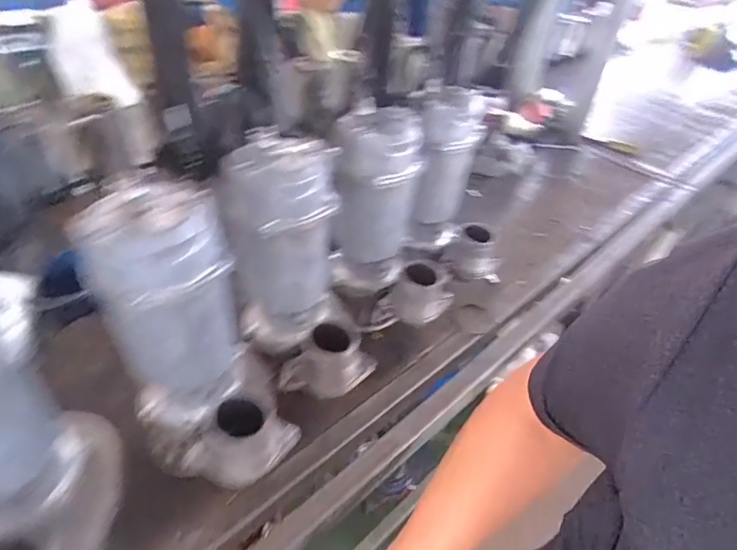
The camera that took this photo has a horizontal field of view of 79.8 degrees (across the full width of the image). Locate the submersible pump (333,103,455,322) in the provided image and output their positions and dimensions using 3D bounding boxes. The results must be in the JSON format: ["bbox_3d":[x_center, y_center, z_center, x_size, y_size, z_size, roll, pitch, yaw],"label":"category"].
[{"bbox_3d":[0.050,-0.070,0.733,0.211,0.349,0.127,18,44,13],"label":"submersible pump"}]

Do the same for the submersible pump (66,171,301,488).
[{"bbox_3d":[-0.198,0.080,0.515,0.160,0.318,0.229,-22,49,-27],"label":"submersible pump"}]

